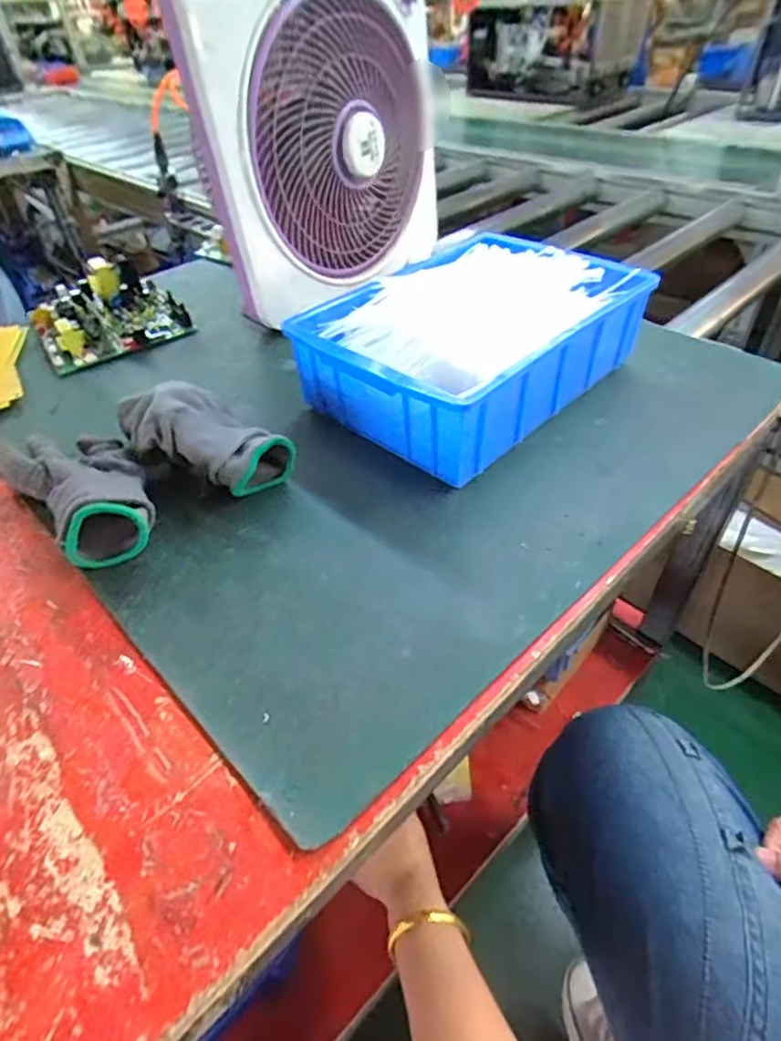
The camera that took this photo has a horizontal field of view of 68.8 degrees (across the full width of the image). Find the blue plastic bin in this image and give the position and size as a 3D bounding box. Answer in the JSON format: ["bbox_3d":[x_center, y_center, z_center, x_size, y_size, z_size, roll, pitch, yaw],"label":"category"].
[{"bbox_3d":[0.077,-0.169,0.531,0.208,0.088,0.297,29,54,30],"label":"blue plastic bin"}]

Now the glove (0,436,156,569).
[{"bbox_3d":[-0.244,-0.033,0.448,0.205,0.052,0.091,30,55,31],"label":"glove"}]

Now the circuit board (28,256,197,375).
[{"bbox_3d":[-0.346,-0.259,0.687,0.159,0.041,0.204,-27,48,-18],"label":"circuit board"}]

